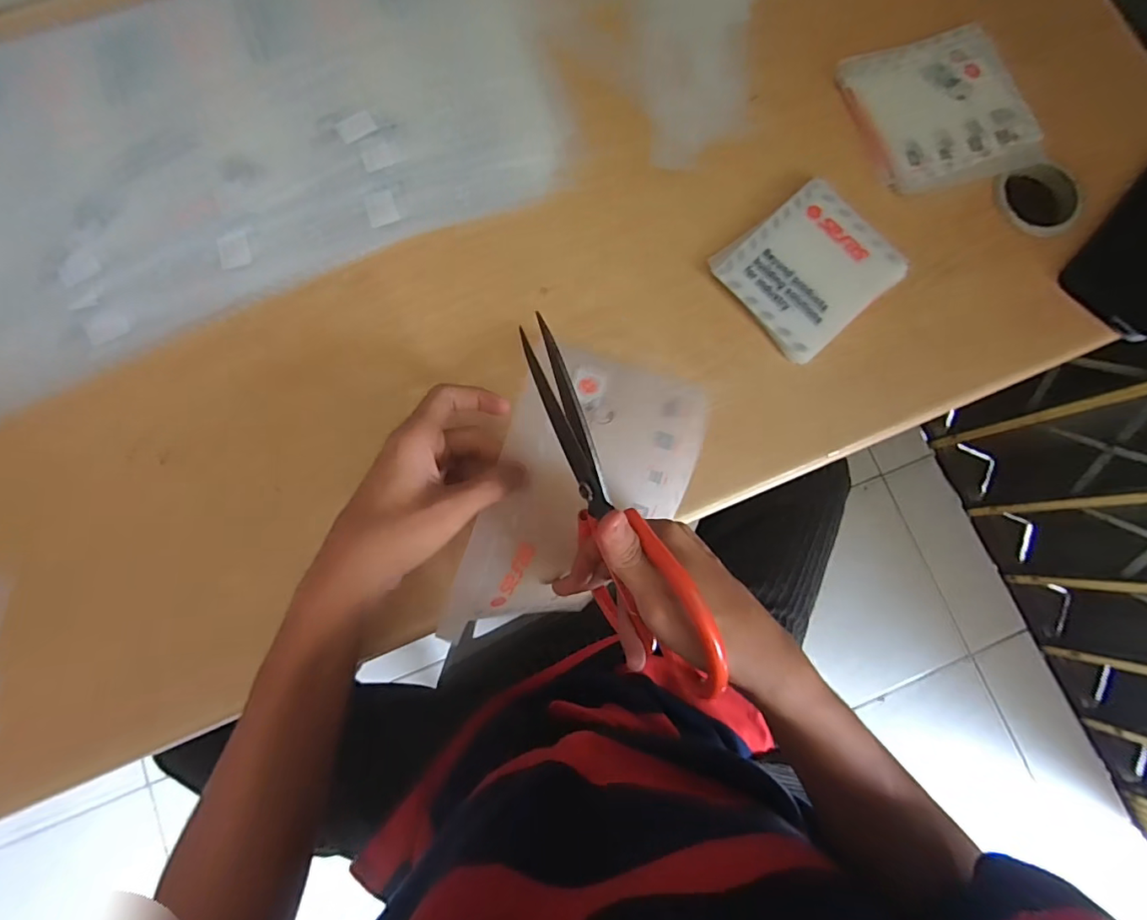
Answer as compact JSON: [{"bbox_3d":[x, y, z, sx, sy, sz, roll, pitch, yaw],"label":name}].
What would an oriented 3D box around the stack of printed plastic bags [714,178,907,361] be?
[{"bbox_3d":[0.172,-0.140,0.381,0.111,0.010,0.099,-37,84,-6],"label":"stack of printed plastic bags"}]

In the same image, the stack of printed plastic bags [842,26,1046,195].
[{"bbox_3d":[0.282,-0.270,0.403,0.127,0.011,0.121,-16,83,-4],"label":"stack of printed plastic bags"}]

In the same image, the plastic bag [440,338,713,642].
[{"bbox_3d":[0.006,0.028,0.349,0.126,0.037,0.195,19,89,-17],"label":"plastic bag"}]

